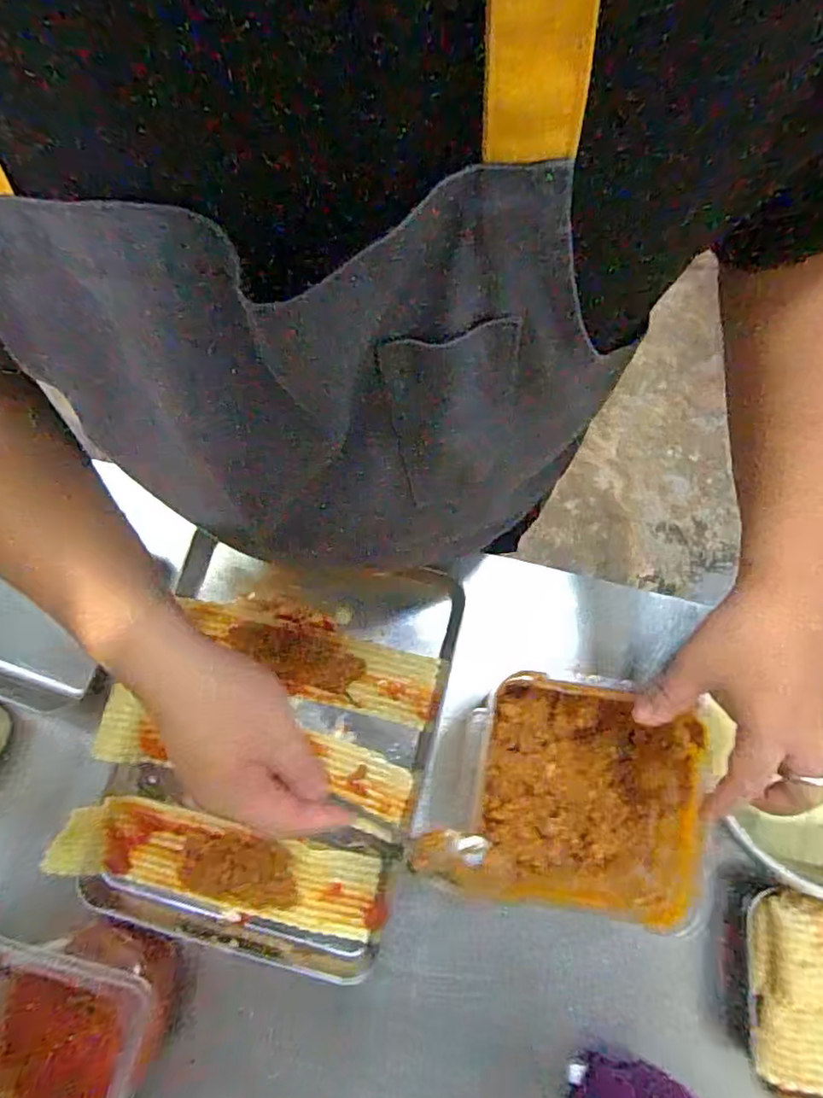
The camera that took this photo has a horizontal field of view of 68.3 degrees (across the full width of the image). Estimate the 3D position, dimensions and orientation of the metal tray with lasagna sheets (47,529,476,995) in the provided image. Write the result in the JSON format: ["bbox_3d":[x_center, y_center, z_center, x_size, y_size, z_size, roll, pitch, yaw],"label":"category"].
[{"bbox_3d":[-0.143,0.192,0.626,0.326,0.056,0.404,15,80,4],"label":"metal tray with lasagna sheets"}]

